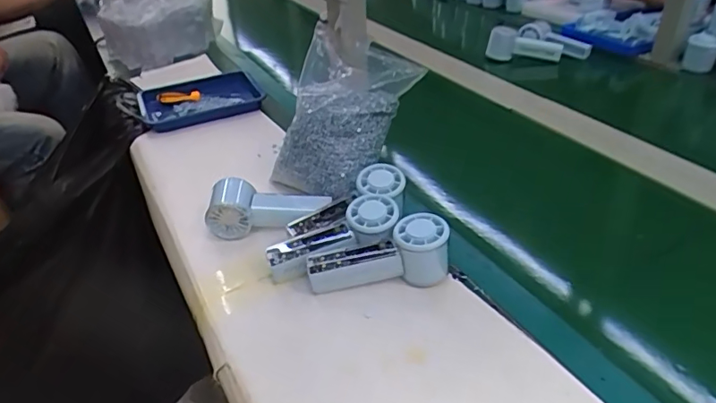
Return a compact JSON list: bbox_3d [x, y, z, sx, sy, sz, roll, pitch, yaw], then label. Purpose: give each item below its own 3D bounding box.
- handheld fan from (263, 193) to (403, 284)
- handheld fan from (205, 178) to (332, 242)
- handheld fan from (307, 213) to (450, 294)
[{"bbox_3d":[-0.029,0.037,0.568,0.149,0.035,0.062,-26,38,-2],"label":"handheld fan"},{"bbox_3d":[-0.111,0.006,0.643,0.143,0.057,0.052,-8,35,-5],"label":"handheld fan"},{"bbox_3d":[0.020,0.059,0.551,0.147,0.064,0.052,-7,35,-4],"label":"handheld fan"}]

